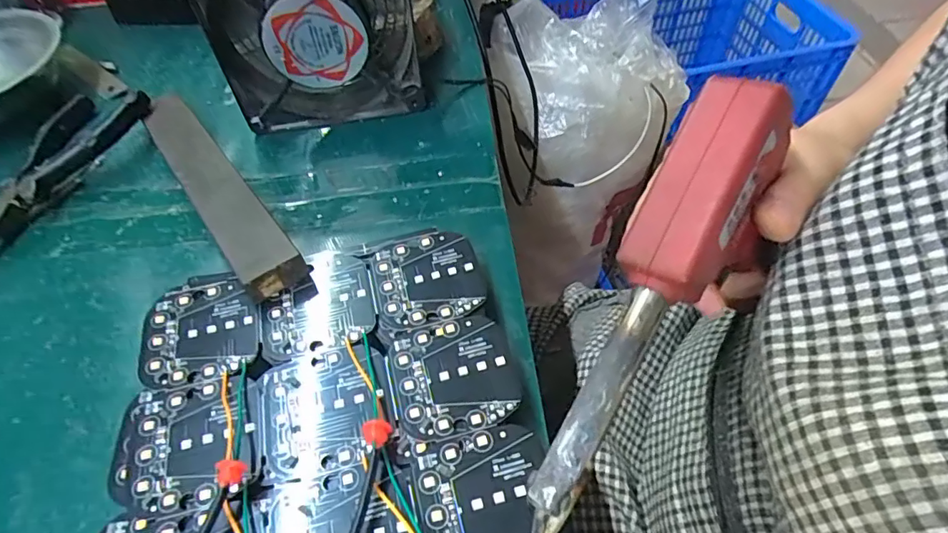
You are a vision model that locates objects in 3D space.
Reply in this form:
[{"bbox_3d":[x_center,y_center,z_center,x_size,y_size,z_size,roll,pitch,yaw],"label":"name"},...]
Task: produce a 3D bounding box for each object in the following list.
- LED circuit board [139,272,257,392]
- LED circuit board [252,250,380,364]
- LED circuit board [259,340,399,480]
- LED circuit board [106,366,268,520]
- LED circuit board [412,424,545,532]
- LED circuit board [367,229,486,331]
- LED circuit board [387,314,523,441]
[{"bbox_3d":[-0.129,0.027,0.250,0.052,0.004,0.059,-14,55,-10],"label":"LED circuit board"},{"bbox_3d":[-0.076,0.015,0.255,0.053,0.004,0.053,-14,54,-9],"label":"LED circuit board"},{"bbox_3d":[-0.062,0.059,0.225,0.054,0.004,0.052,-15,54,-9],"label":"LED circuit board"},{"bbox_3d":[-0.119,0.071,0.216,0.061,0.004,0.052,-13,54,-8],"label":"LED circuit board"},{"bbox_3d":[0.006,0.092,0.195,0.048,0.004,0.065,-10,54,-6],"label":"LED circuit board"},{"bbox_3d":[-0.024,0.004,0.261,0.052,0.004,0.052,-13,54,-8],"label":"LED circuit board"},{"bbox_3d":[-0.009,0.045,0.230,0.053,0.004,0.051,-13,54,-8],"label":"LED circuit board"}]

